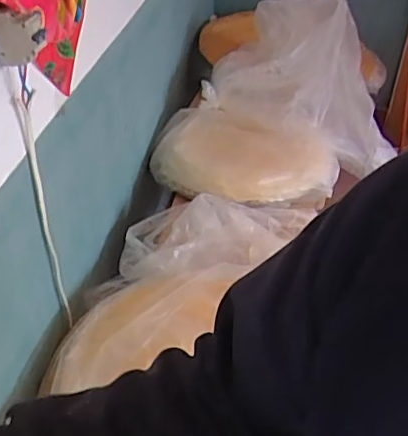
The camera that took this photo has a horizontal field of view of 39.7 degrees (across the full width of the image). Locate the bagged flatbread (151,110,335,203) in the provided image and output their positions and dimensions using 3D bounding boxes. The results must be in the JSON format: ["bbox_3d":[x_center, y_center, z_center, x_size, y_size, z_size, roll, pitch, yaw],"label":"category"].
[{"bbox_3d":[0.112,-0.176,1.642,0.553,0.103,0.349,10,42,9],"label":"bagged flatbread"}]

